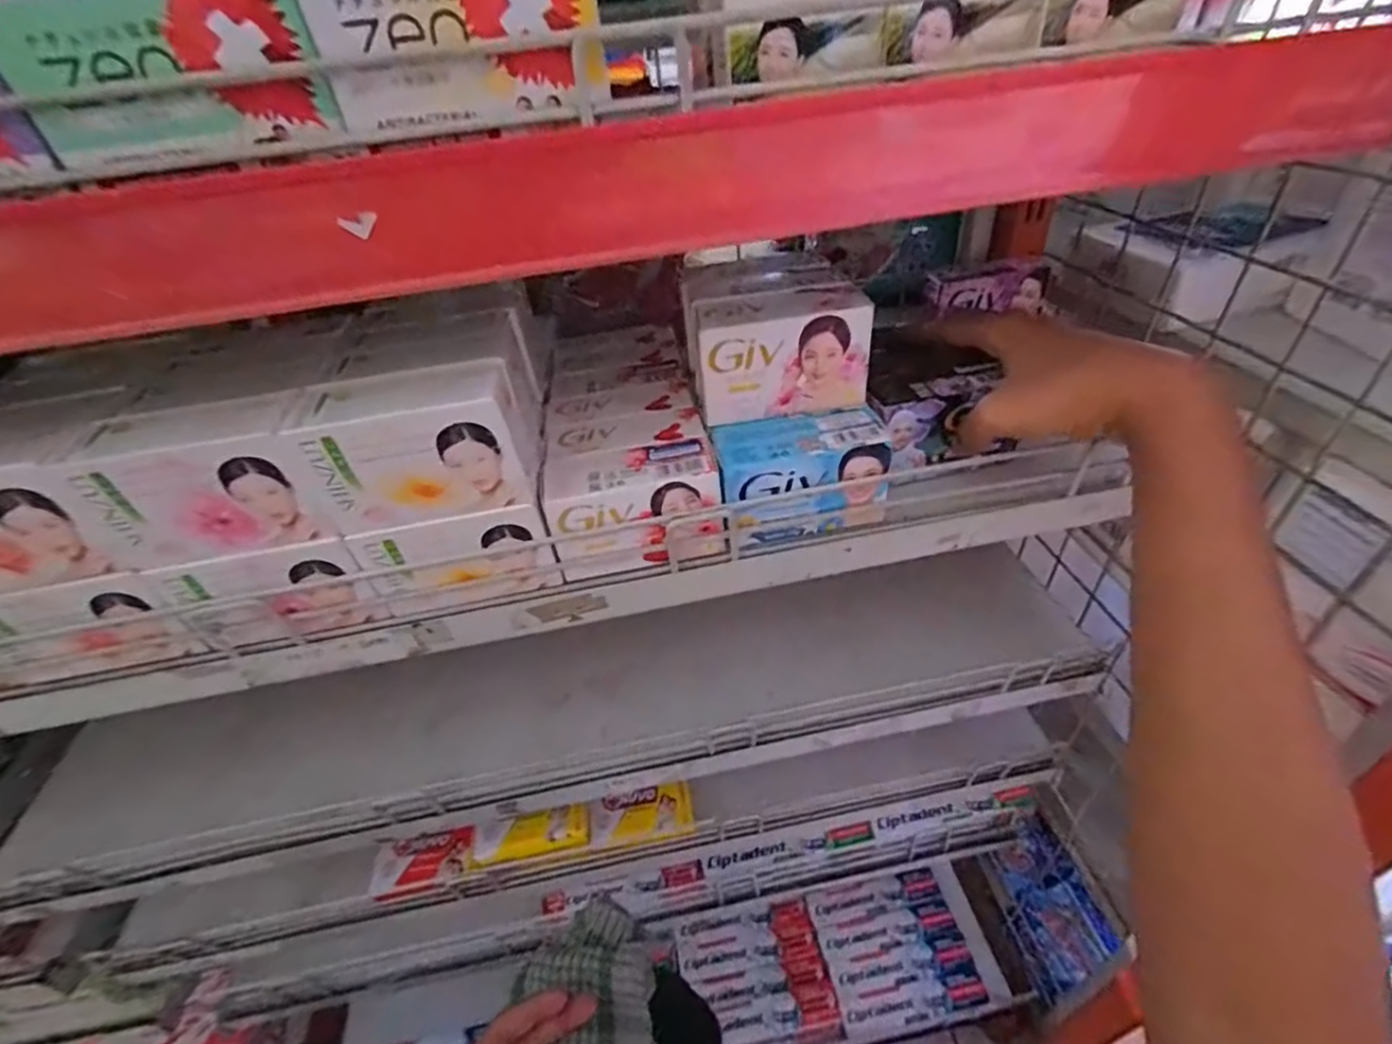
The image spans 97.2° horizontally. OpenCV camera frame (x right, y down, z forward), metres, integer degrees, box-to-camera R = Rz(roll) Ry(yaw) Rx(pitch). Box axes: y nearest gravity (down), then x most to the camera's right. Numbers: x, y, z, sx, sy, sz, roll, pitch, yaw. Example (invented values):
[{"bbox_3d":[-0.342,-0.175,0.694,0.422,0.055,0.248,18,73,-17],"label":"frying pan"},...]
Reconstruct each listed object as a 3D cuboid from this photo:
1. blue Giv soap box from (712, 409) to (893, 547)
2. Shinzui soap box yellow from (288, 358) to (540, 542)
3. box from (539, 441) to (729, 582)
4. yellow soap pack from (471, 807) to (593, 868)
[{"bbox_3d":[0.060,-0.026,0.349,0.089,0.055,0.036,-10,40,-4],"label":"blue Giv soap box"},{"bbox_3d":[-0.129,-0.034,0.291,0.092,0.068,0.037,-10,40,-3],"label":"Shinzui soap box yellow"},{"bbox_3d":[-0.032,-0.007,0.339,0.091,0.057,0.035,-9,40,-2],"label":"box"},{"bbox_3d":[-0.144,0.268,0.532,0.101,0.021,0.032,-9,40,-3],"label":"yellow soap pack"}]

